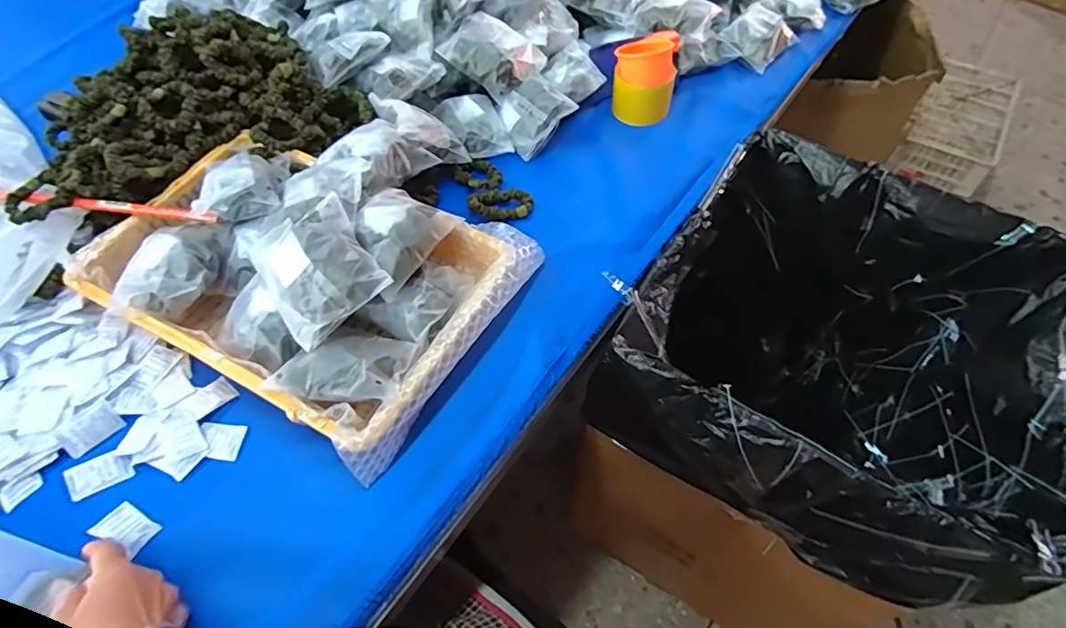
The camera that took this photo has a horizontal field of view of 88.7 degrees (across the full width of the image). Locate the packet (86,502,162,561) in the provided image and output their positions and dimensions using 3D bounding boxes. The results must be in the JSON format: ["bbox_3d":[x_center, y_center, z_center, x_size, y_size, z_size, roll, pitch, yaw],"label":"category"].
[{"bbox_3d":[-0.345,0.181,0.462,0.047,0.006,0.030,26,52,7],"label":"packet"}]

